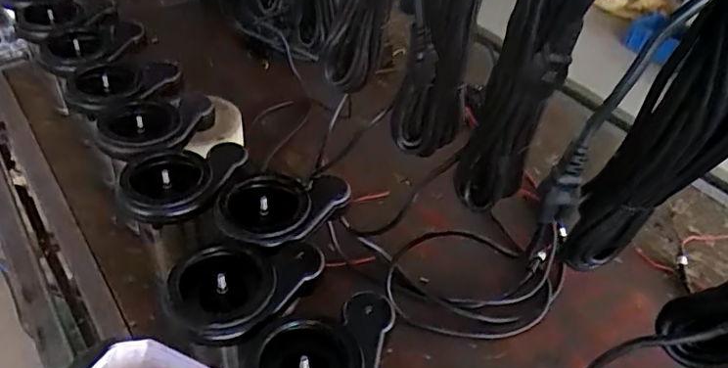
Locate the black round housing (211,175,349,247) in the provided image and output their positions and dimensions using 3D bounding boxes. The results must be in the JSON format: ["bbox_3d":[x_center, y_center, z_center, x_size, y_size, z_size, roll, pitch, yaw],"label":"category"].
[{"bbox_3d":[-0.097,0.027,0.682,0.165,0.054,0.113,-5,43,-11],"label":"black round housing"}]

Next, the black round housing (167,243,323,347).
[{"bbox_3d":[-0.124,0.115,0.606,0.165,0.046,0.119,-7,44,-13],"label":"black round housing"}]

